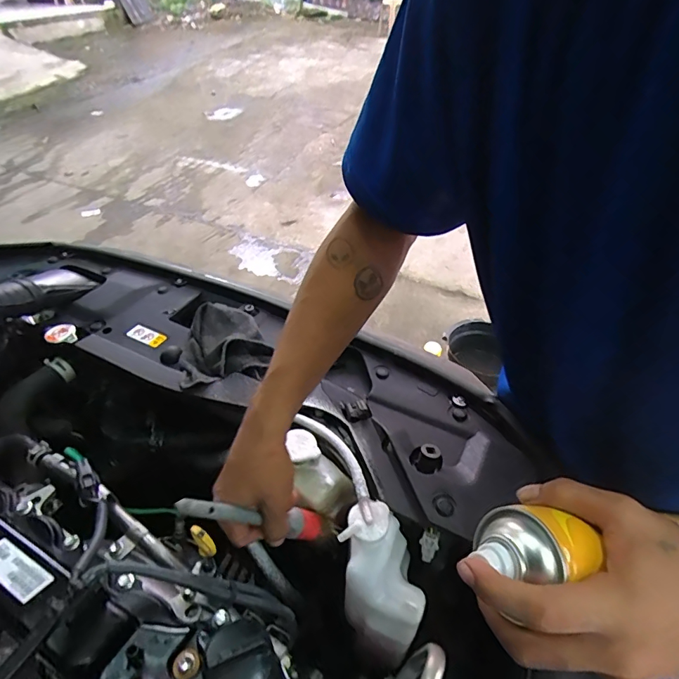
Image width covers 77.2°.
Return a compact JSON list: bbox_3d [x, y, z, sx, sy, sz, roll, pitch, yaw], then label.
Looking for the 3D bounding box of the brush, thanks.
[{"bbox_3d":[-0.072,0.173,0.415,0.019,0.201,0.024,-45,46,10],"label":"brush"}]

